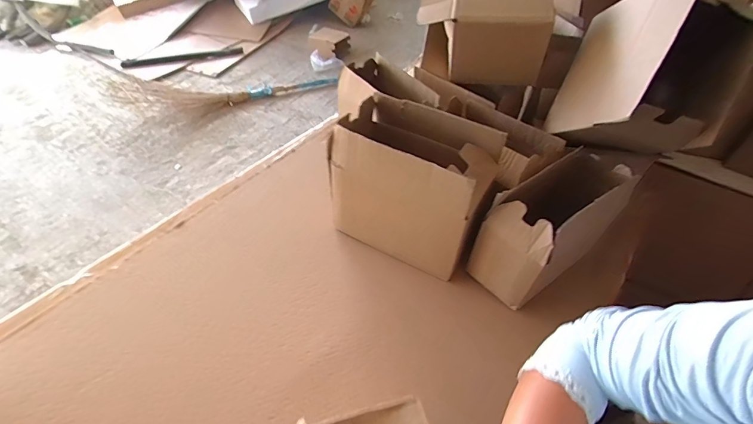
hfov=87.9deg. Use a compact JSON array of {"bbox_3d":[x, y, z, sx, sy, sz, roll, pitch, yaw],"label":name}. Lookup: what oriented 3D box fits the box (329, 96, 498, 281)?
[{"bbox_3d":[0.052,-0.042,0.641,0.240,0.223,0.141,25,50,17],"label":"box"}]

